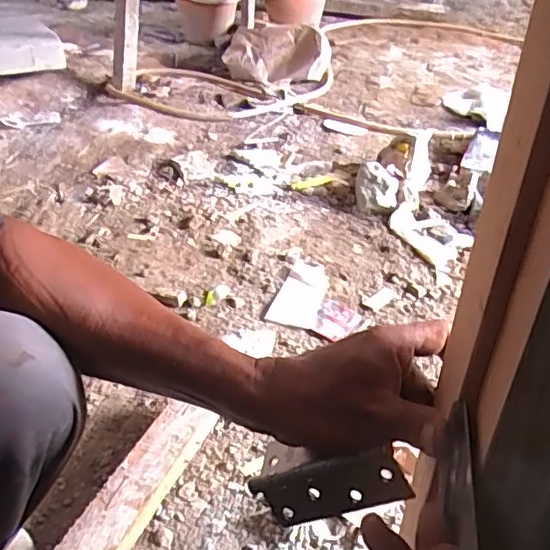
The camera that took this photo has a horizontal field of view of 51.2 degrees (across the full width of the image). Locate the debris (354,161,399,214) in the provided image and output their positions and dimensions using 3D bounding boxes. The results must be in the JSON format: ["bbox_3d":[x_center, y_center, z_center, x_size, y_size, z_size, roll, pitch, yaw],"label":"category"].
[{"bbox_3d":[0.240,-0.211,1.357,0.104,0.082,0.118,8,36,10],"label":"debris"}]

